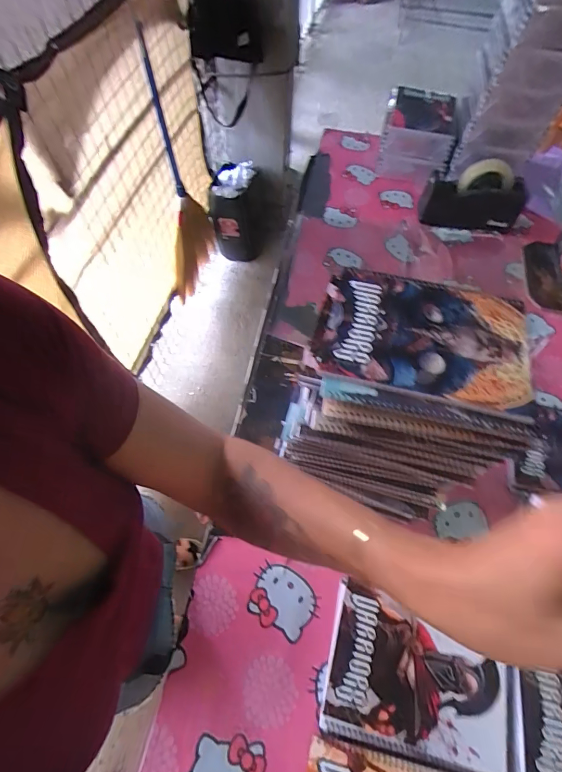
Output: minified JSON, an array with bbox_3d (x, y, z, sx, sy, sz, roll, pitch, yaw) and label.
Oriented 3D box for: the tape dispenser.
[{"bbox_3d":[0.408,-0.399,0.856,0.201,0.117,0.080,18,60,9],"label":"tape dispenser"}]

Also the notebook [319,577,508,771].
[{"bbox_3d":[0.156,0.338,0.468,0.197,0.022,0.142,13,59,6],"label":"notebook"}]

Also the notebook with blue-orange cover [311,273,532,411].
[{"bbox_3d":[0.141,-0.051,0.406,0.201,0.011,0.140,12,59,6],"label":"notebook with blue-orange cover"}]

